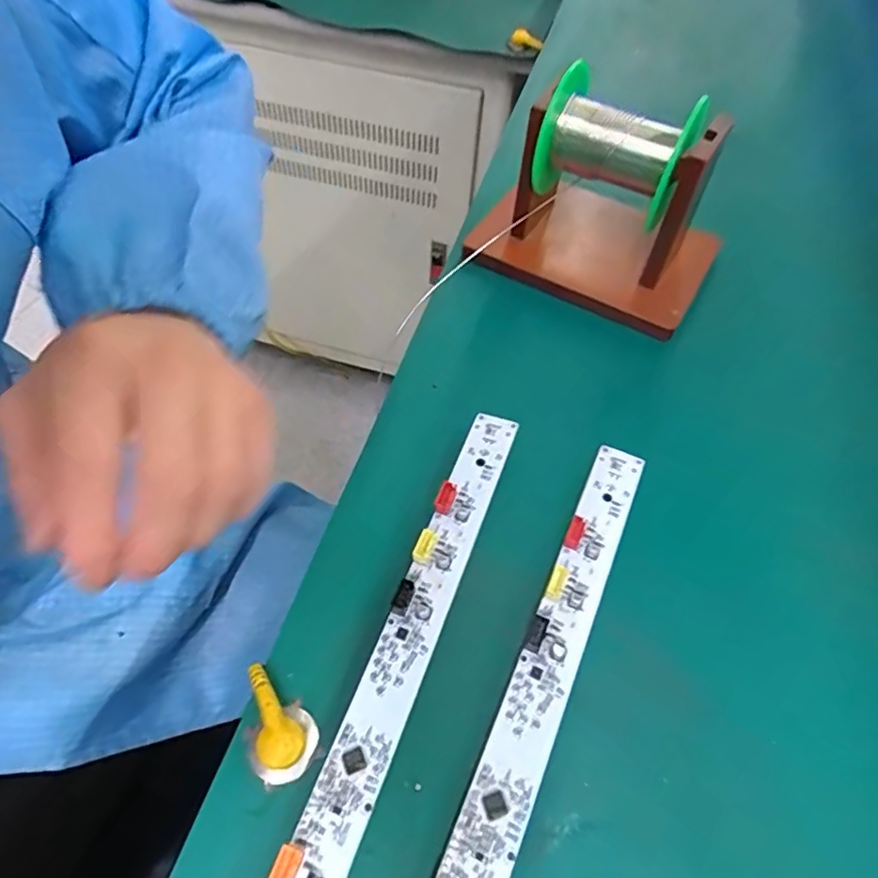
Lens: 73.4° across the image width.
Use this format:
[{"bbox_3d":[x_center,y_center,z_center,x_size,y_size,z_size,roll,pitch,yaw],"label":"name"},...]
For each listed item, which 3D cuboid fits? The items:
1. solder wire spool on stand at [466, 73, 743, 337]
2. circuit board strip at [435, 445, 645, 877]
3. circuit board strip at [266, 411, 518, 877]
[{"bbox_3d":[0.092,-0.134,0.341,0.139,0.095,0.077,24,58,13],"label":"solder wire spool on stand"},{"bbox_3d":[0.024,0.116,0.207,0.021,0.014,0.285,22,57,13],"label":"circuit board strip"},{"bbox_3d":[-0.025,0.100,0.209,0.020,0.006,0.286,16,56,13],"label":"circuit board strip"}]

